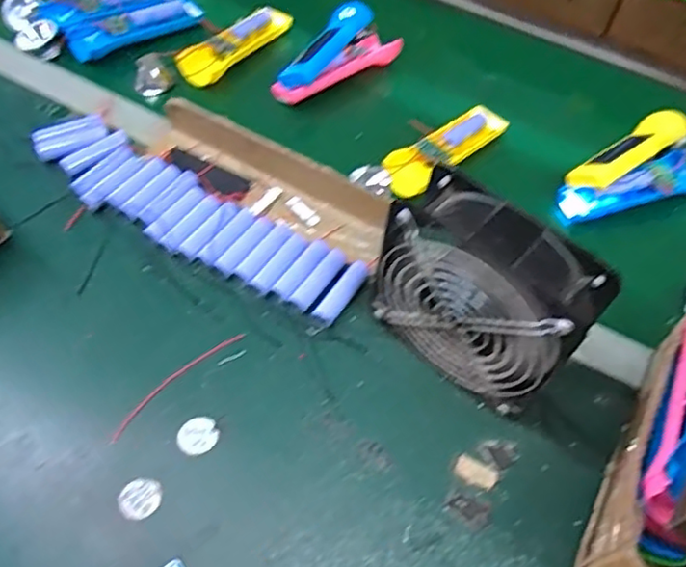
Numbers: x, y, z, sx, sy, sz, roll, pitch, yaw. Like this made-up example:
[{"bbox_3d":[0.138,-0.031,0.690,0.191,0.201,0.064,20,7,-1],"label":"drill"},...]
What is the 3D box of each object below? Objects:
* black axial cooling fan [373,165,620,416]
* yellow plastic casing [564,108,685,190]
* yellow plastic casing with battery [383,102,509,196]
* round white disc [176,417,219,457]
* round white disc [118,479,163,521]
[{"bbox_3d":[0.099,0.012,0.452,0.143,0.150,0.063,37,61,20],"label":"black axial cooling fan"},{"bbox_3d":[0.297,-0.135,0.634,0.155,0.029,0.041,-32,63,-22],"label":"yellow plastic casing"},{"bbox_3d":[0.109,-0.144,0.643,0.169,0.025,0.042,-36,65,-24],"label":"yellow plastic casing with battery"},{"bbox_3d":[-0.109,0.113,0.461,0.030,0.004,0.027,-32,63,-22],"label":"round white disc"},{"bbox_3d":[-0.143,0.151,0.433,0.028,0.004,0.027,2,56,-2],"label":"round white disc"}]

